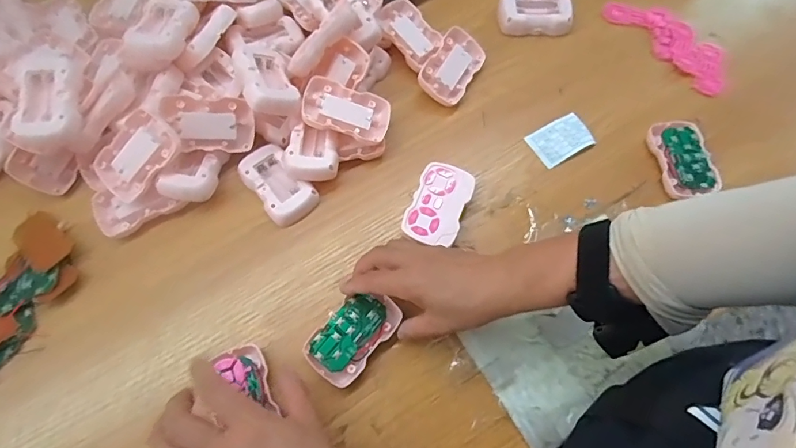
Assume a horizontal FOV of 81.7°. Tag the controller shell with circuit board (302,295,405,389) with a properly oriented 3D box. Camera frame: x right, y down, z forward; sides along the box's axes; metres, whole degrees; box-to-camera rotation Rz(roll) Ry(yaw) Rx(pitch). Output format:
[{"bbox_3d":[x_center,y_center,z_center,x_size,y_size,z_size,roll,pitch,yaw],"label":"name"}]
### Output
[{"bbox_3d":[-0.041,0.104,0.436,0.053,0.020,0.092,37,71,15],"label":"controller shell with circuit board"}]

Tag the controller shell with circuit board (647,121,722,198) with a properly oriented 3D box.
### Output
[{"bbox_3d":[0.314,-0.072,0.508,0.055,0.018,0.089,-8,67,-4],"label":"controller shell with circuit board"}]

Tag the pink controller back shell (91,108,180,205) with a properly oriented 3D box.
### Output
[{"bbox_3d":[-0.260,-0.067,0.454,0.057,0.011,0.097,44,107,0],"label":"pink controller back shell"}]

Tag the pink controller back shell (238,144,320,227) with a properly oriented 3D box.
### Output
[{"bbox_3d":[-0.128,-0.041,0.490,0.052,0.024,0.087,-39,72,-16],"label":"pink controller back shell"}]

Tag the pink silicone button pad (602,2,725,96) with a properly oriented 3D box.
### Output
[{"bbox_3d":[0.347,-0.237,0.585,0.067,0.017,0.176,-35,71,-14],"label":"pink silicone button pad"}]

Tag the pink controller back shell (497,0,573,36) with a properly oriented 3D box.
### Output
[{"bbox_3d":[0.173,-0.268,0.585,0.088,0.026,0.054,3,66,1],"label":"pink controller back shell"}]

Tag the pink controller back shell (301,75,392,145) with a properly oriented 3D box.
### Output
[{"bbox_3d":[-0.054,-0.119,0.488,0.092,0.013,0.057,19,68,-14],"label":"pink controller back shell"}]

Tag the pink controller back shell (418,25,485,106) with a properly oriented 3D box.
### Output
[{"bbox_3d":[0.064,-0.184,0.542,0.055,0.017,0.092,37,70,-15],"label":"pink controller back shell"}]

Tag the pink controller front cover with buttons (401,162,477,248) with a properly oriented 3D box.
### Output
[{"bbox_3d":[0.043,-0.017,0.480,0.055,0.025,0.087,21,68,9],"label":"pink controller front cover with buttons"}]

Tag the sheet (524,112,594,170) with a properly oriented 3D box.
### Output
[{"bbox_3d":[0.187,-0.097,0.527,0.070,0.008,0.047,-28,69,-12],"label":"sheet"}]

